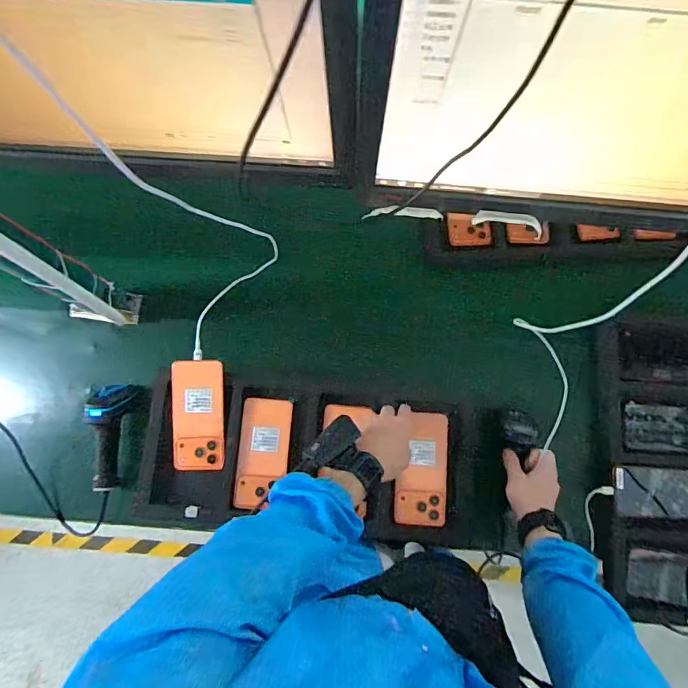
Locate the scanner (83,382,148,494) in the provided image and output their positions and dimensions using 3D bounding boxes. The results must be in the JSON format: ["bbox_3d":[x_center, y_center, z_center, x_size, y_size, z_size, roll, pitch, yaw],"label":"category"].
[{"bbox_3d":[-0.387,0.151,0.719,0.061,0.073,0.169,6,93,1],"label":"scanner"}]

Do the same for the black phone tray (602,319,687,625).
[{"bbox_3d":[0.533,0.195,0.706,0.225,0.032,0.453,8,79,1],"label":"black phone tray"}]

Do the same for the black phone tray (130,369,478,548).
[{"bbox_3d":[-0.051,0.173,0.662,0.498,0.034,0.216,6,79,1],"label":"black phone tray"}]

